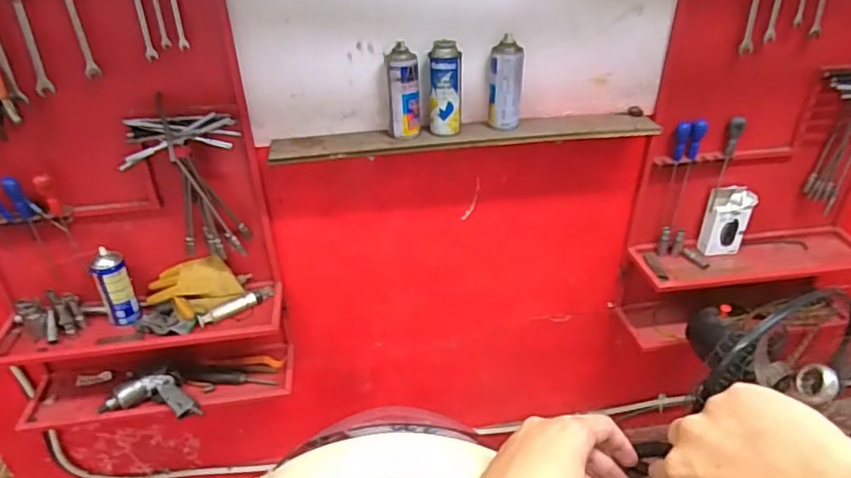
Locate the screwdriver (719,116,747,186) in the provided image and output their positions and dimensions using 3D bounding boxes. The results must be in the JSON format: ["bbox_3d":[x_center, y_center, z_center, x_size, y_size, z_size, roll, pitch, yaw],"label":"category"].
[{"bbox_3d":[0.702,-0.200,1.372,0.031,0.172,0.027,-27,41,-33],"label":"screwdriver"}]

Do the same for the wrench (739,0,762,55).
[{"bbox_3d":[0.664,-0.465,1.193,0.032,0.181,0.007,-6,33,-6],"label":"wrench"}]

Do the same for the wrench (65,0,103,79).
[{"bbox_3d":[-0.592,-0.355,1.016,0.024,0.155,0.007,-10,34,-13],"label":"wrench"}]

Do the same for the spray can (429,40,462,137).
[{"bbox_3d":[0.039,-0.289,1.161,0.063,0.179,0.054,1,33,4],"label":"spray can"}]

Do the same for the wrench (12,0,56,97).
[{"bbox_3d":[-0.674,-0.335,1.010,0.030,0.176,0.009,-13,35,-17],"label":"wrench"}]

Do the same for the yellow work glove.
[{"bbox_3d":[-0.502,0.102,1.294,0.203,0.074,0.110,-14,35,-18],"label":"yellow work glove"}]

